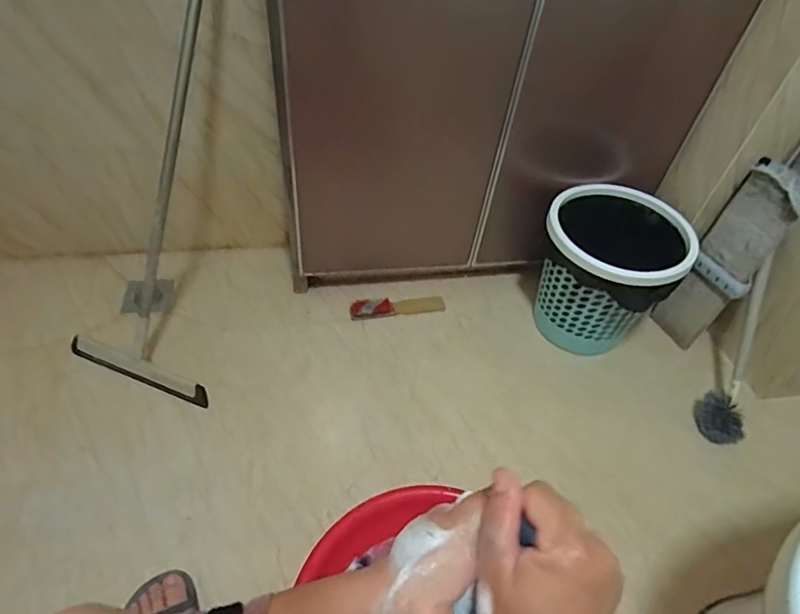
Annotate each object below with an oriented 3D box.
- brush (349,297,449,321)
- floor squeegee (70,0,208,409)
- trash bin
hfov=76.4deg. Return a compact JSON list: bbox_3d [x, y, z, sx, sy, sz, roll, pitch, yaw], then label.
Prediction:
[{"bbox_3d":[-0.003,-0.002,1.150,0.215,0.024,0.048,-4,50,-11],"label":"brush"},{"bbox_3d":[-0.358,-0.292,0.829,0.296,1.004,0.058,27,22,18],"label":"floor squeegee"},{"bbox_3d":[0.416,-0.071,1.057,0.250,0.278,0.240,4,49,-4],"label":"trash bin"}]

